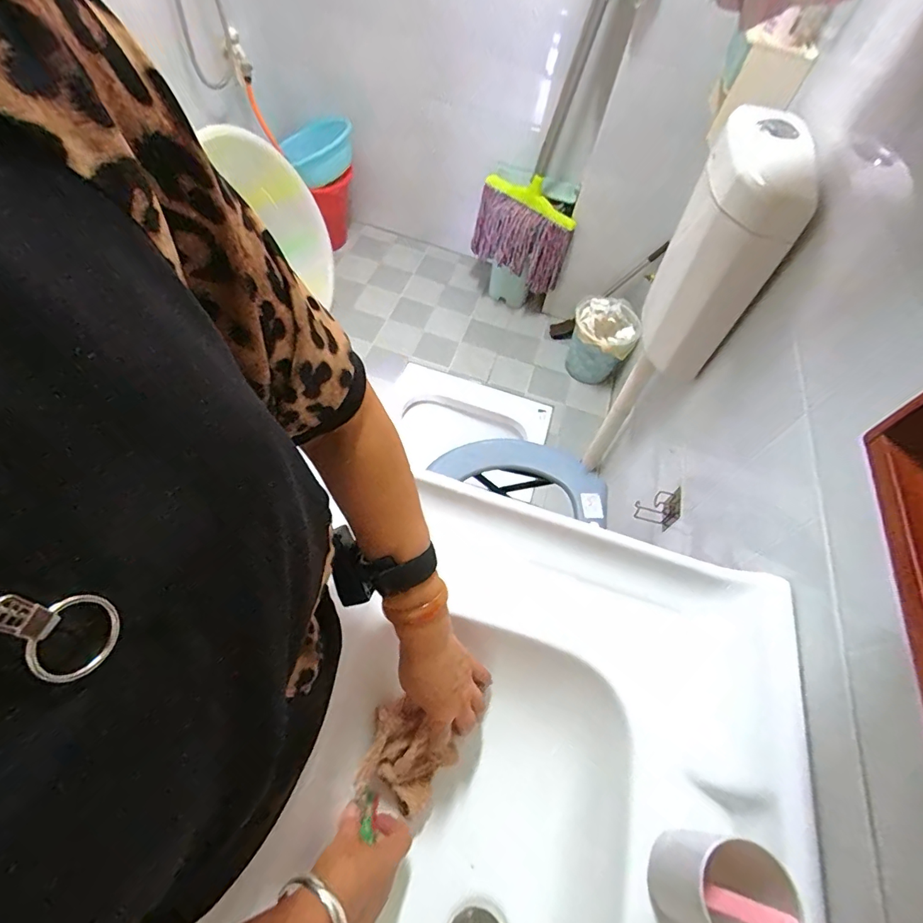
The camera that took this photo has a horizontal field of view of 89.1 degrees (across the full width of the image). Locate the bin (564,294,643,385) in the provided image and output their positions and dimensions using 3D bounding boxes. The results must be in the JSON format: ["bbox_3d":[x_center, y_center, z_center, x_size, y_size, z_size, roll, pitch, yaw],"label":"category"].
[{"bbox_3d":[0.489,-0.423,1.683,0.226,0.231,0.217,28,57,10],"label":"bin"}]

